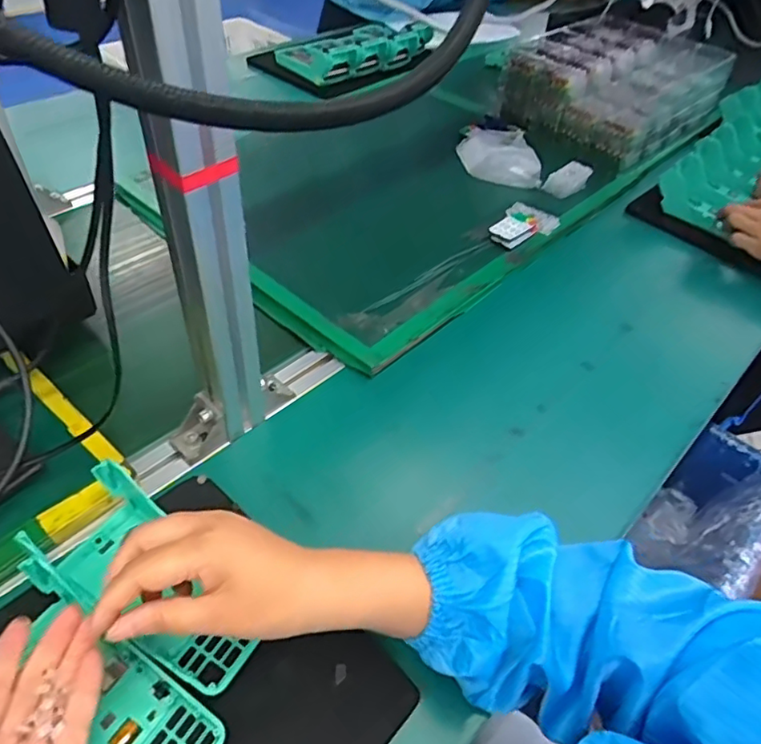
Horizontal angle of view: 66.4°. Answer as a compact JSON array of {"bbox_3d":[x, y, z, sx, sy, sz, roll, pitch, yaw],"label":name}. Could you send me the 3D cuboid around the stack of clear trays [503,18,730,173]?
[{"bbox_3d":[0.396,-0.492,1.003,0.267,0.109,0.329,37,53,27],"label":"stack of clear trays"}]

